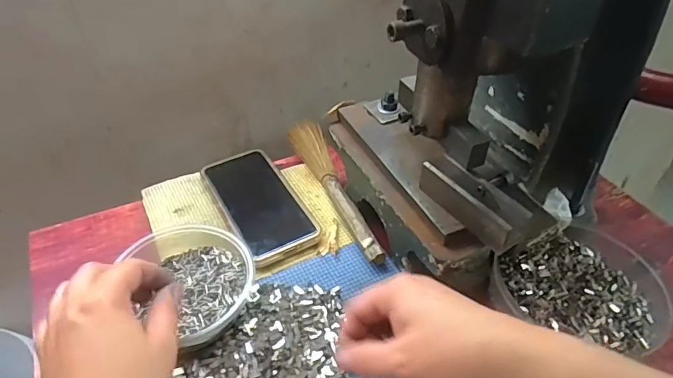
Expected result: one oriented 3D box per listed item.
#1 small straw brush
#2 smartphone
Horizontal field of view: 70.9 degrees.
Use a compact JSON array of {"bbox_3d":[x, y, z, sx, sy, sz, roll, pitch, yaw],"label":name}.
[{"bbox_3d":[-0.003,-0.009,0.509,0.034,0.018,0.230,-14,45,-16],"label":"small straw brush"},{"bbox_3d":[-0.080,0.011,0.488,0.073,0.009,0.153,-21,47,-23],"label":"smartphone"}]

